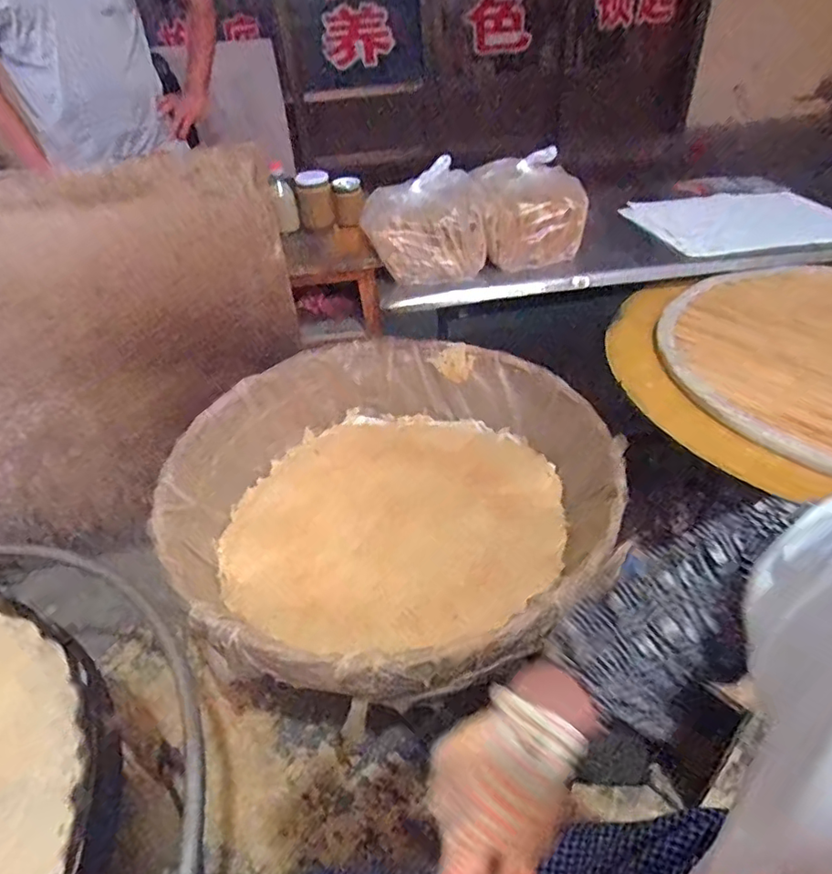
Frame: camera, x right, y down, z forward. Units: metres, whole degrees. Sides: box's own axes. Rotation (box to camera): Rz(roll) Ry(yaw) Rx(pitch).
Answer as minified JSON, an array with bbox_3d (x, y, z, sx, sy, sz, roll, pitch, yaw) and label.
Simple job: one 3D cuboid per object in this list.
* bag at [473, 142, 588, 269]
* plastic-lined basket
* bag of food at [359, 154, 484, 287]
[{"bbox_3d":[0.241,-0.498,1.236,0.217,0.169,0.292,-3,41,3],"label":"bag"},{"bbox_3d":[-0.038,0.104,1.035,0.752,0.248,0.784,18,46,25],"label":"plastic-lined basket"},{"bbox_3d":[0.010,-0.445,1.188,0.240,0.162,0.204,-8,41,-4],"label":"bag of food"}]

